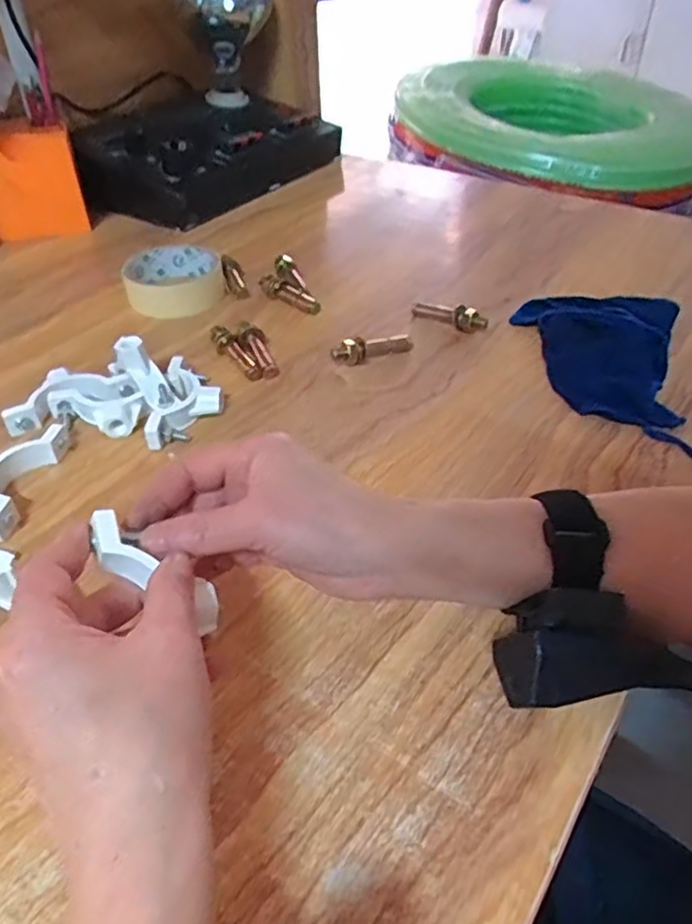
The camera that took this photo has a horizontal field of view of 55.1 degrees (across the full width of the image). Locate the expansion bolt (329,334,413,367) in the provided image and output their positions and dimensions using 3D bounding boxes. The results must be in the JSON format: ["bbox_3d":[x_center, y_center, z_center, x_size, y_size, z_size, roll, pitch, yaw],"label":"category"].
[{"bbox_3d":[0.021,-0.086,0.502,0.063,0.022,0.013,-15,43,-16],"label":"expansion bolt"}]

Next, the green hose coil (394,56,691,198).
[{"bbox_3d":[0.340,-0.530,1.045,0.467,0.123,0.469,-1,41,0],"label":"green hose coil"}]

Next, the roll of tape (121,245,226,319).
[{"bbox_3d":[-0.153,-0.162,0.592,0.083,0.028,0.083,-14,42,-14],"label":"roll of tape"}]

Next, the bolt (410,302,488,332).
[{"bbox_3d":[0.084,-0.120,0.542,0.064,0.017,0.015,26,47,28],"label":"bolt"}]

